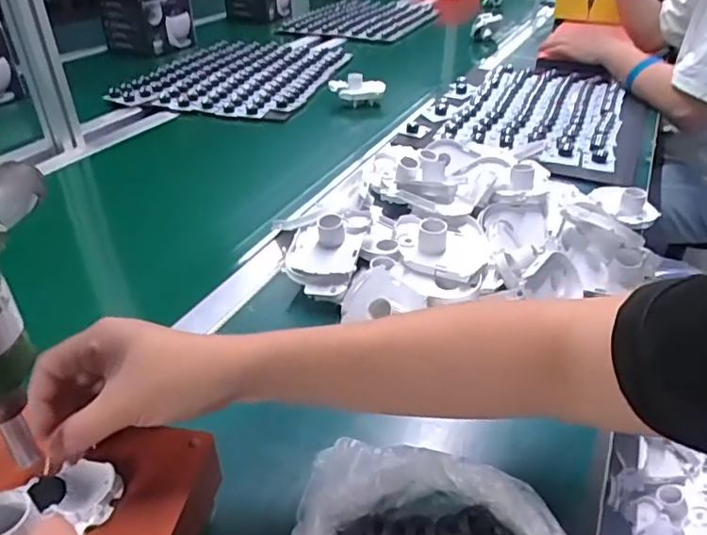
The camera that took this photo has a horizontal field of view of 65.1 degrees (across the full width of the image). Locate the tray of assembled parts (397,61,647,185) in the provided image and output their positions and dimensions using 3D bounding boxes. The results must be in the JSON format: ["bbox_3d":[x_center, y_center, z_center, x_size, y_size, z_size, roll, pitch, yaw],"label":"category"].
[{"bbox_3d":[0.318,-0.277,0.957,0.340,0.047,0.437,16,37,21],"label":"tray of assembled parts"}]

